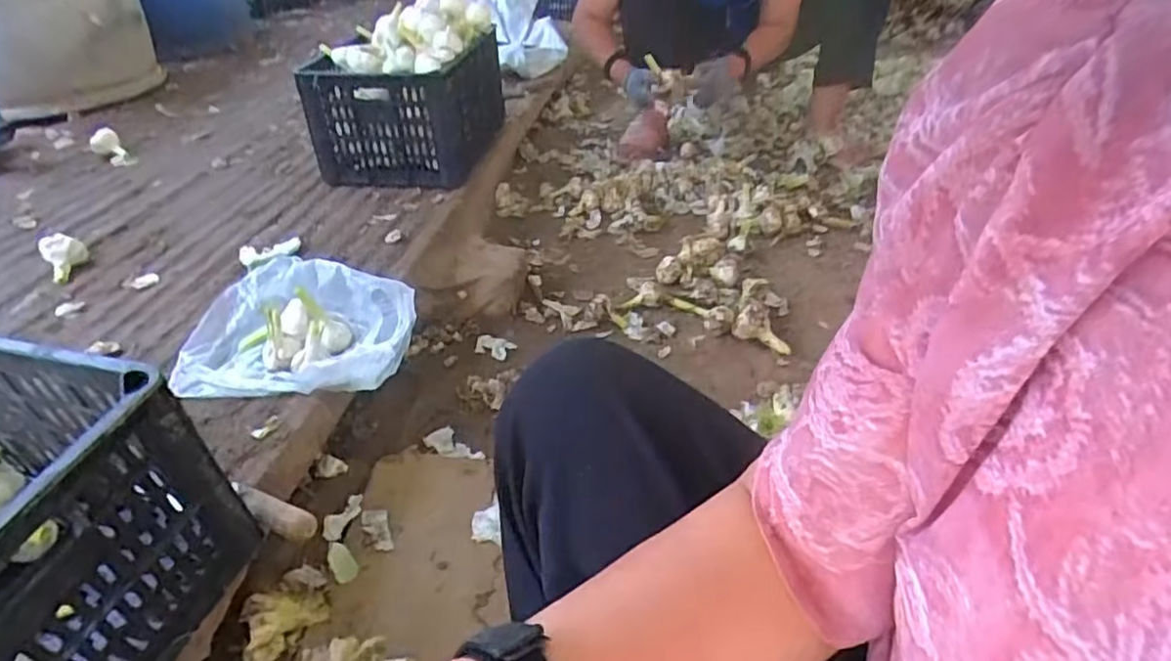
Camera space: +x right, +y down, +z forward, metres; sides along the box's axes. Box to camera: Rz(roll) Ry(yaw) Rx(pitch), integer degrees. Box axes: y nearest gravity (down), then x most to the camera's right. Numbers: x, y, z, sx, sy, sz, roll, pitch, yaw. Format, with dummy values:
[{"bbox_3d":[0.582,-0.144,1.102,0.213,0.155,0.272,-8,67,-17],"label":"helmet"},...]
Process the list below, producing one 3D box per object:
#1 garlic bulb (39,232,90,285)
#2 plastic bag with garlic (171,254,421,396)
[{"bbox_3d":[-0.845,-0.121,1.046,0.058,0.054,0.076,-26,45,-32],"label":"garlic bulb"},{"bbox_3d":[-0.376,-0.007,0.846,0.283,0.100,0.191,1,37,0],"label":"plastic bag with garlic"}]

